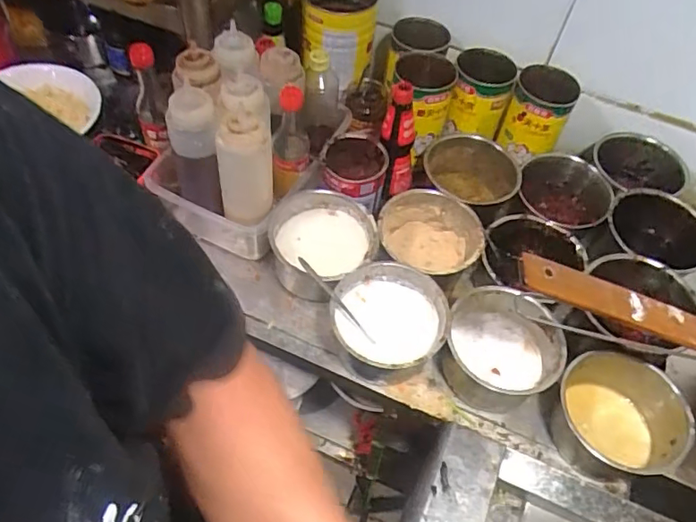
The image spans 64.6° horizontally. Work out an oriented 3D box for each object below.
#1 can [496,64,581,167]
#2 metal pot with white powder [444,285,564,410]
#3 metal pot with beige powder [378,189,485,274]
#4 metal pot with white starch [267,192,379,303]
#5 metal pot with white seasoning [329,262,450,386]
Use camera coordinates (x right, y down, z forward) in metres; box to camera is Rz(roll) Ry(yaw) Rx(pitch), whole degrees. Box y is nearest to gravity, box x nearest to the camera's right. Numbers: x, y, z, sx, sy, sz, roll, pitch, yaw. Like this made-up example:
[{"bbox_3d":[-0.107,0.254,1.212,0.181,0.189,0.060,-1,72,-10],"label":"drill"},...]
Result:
[{"bbox_3d":[0.315,-0.251,0.918,0.094,0.123,0.100,2,55,-3],"label":"can"},{"bbox_3d":[0.204,0.120,0.748,0.142,0.093,0.139,2,55,-3],"label":"metal pot with white powder"},{"bbox_3d":[0.120,-0.020,0.853,0.150,0.109,0.144,2,55,-3],"label":"metal pot with beige powder"},{"bbox_3d":[-0.032,-0.020,0.813,0.150,0.096,0.150,2,55,-3],"label":"metal pot with white starch"},{"bbox_3d":[0.054,0.090,0.763,0.151,0.090,0.147,2,55,-3],"label":"metal pot with white seasoning"}]

